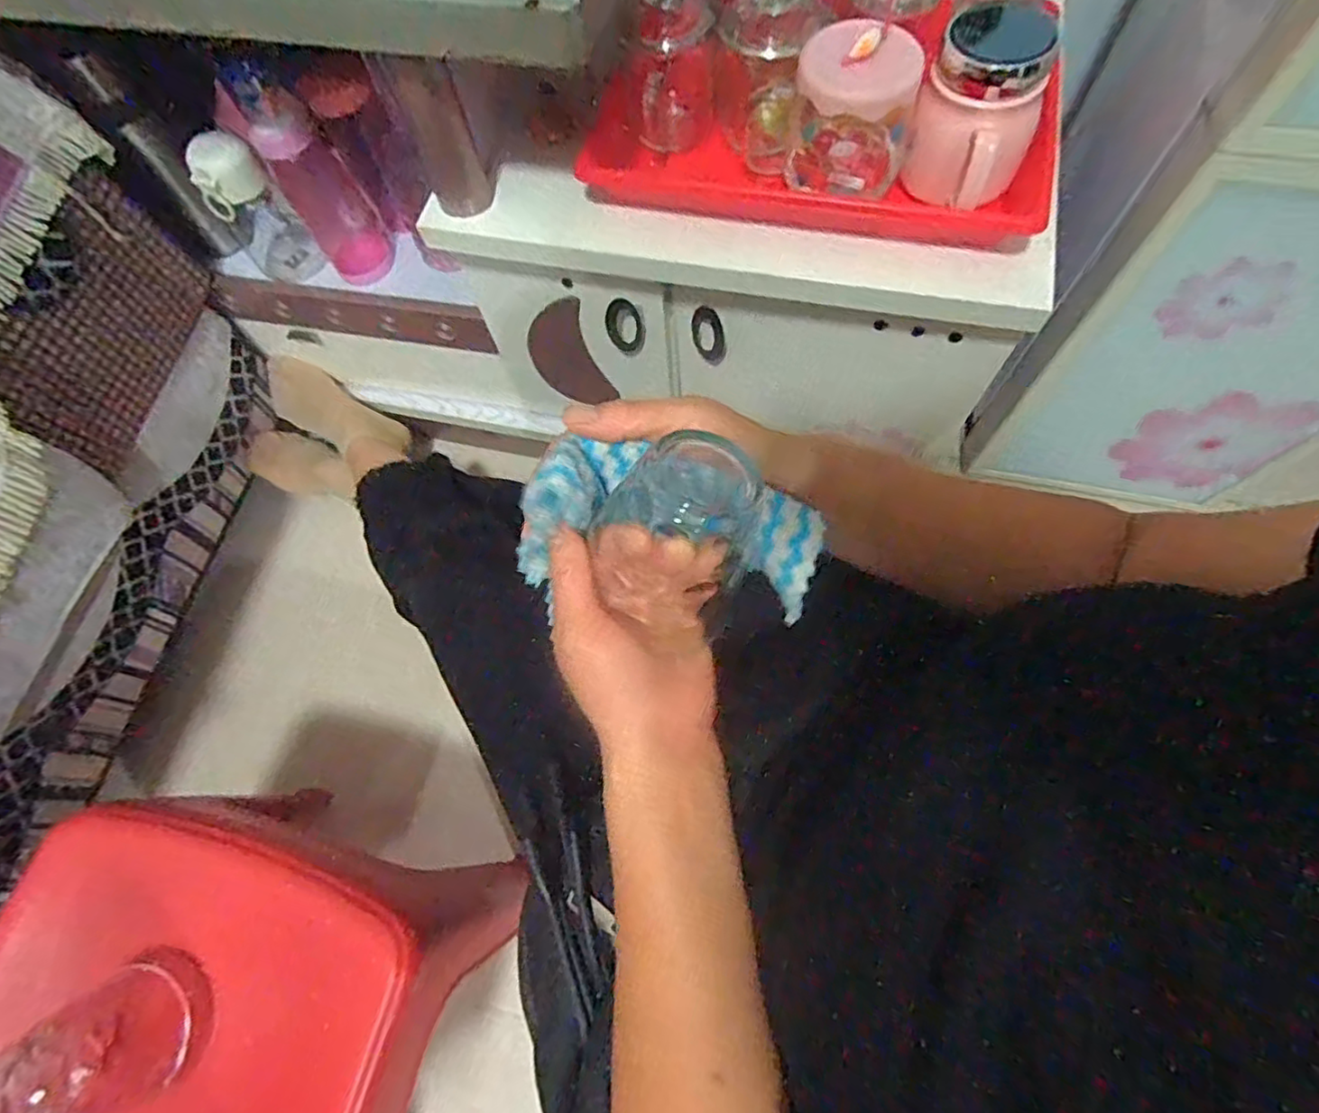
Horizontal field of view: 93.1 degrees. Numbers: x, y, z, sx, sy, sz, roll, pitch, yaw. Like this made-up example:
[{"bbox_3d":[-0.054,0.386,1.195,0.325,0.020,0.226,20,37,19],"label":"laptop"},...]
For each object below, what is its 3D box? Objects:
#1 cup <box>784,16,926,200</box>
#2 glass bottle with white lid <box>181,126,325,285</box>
[{"bbox_3d":[0.147,-0.326,0.478,0.083,0.112,0.077,-1,69,4],"label":"cup"},{"bbox_3d":[-0.452,-0.388,0.701,0.071,0.164,0.076,-31,70,-8],"label":"glass bottle with white lid"}]

